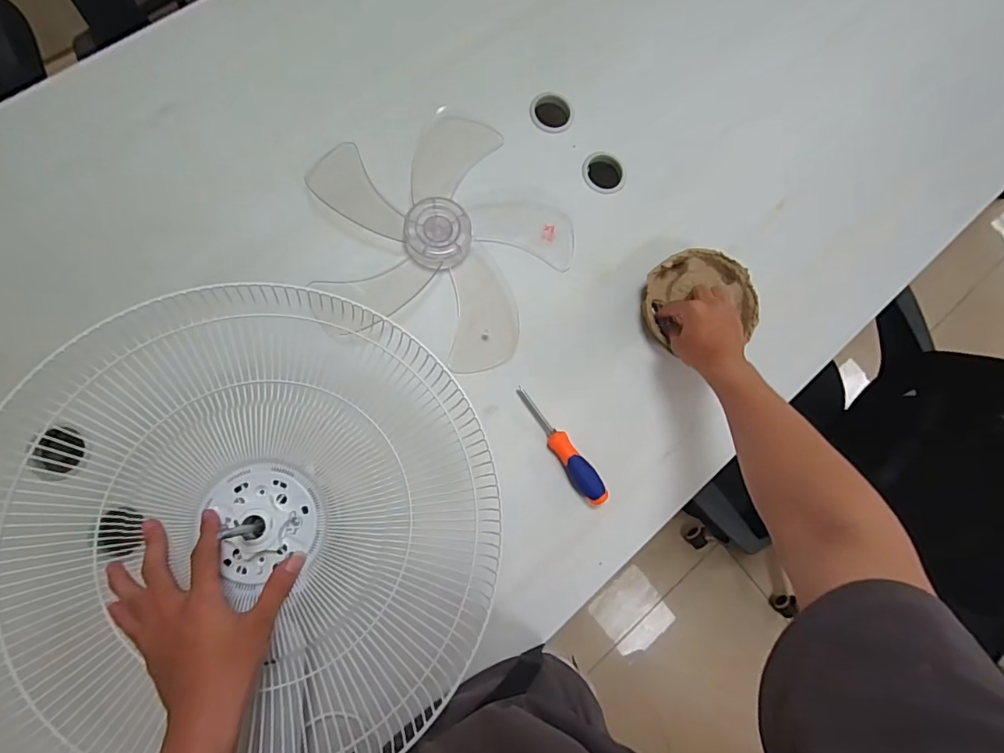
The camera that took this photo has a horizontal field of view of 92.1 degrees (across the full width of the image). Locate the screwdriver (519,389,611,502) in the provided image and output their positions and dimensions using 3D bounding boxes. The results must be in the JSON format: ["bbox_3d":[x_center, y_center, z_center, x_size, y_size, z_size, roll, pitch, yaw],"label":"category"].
[{"bbox_3d":[0.078,0.093,0.649,0.033,0.025,0.184,-36,86,-12],"label":"screwdriver"}]

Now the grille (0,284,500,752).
[{"bbox_3d":[-0.218,0.134,0.435,0.416,0.087,0.431,10,81,-2],"label":"grille"}]

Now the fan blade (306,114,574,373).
[{"bbox_3d":[-0.087,-0.218,0.669,0.354,0.043,0.328,1,81,-4],"label":"fan blade"}]

